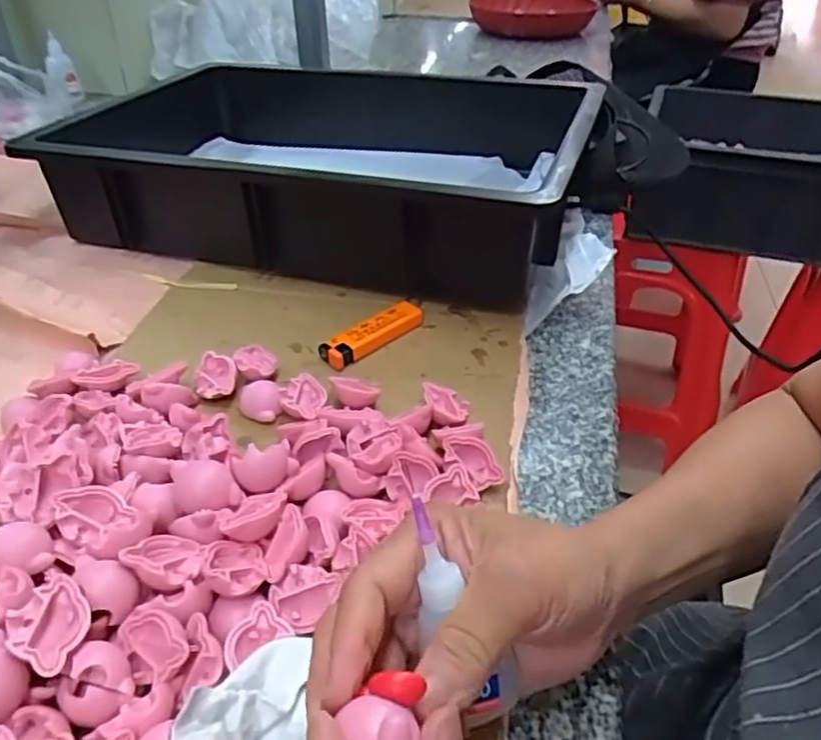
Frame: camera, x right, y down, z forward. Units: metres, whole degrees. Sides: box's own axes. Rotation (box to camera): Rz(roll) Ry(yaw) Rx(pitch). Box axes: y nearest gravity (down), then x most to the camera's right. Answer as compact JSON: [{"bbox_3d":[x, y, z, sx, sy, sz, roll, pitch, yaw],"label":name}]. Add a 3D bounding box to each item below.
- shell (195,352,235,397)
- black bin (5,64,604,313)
[{"bbox_3d":[-0.122,0.004,0.427,0.025,0.020,0.033,-12,39,-15],"label":"shell"},{"bbox_3d":[-0.061,-0.190,0.620,0.409,0.096,0.330,13,39,15],"label":"black bin"}]

